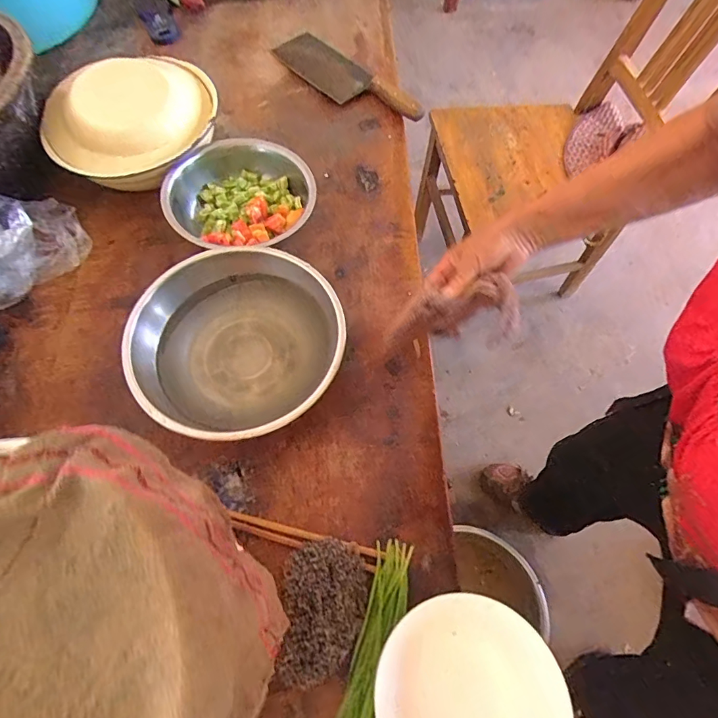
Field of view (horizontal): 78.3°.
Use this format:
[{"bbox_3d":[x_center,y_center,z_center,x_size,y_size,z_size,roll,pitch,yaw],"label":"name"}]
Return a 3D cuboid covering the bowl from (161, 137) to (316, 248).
[{"bbox_3d":[-0.155,-0.208,0.605,0.185,0.080,0.181,0,65,1],"label":"bowl"}]

